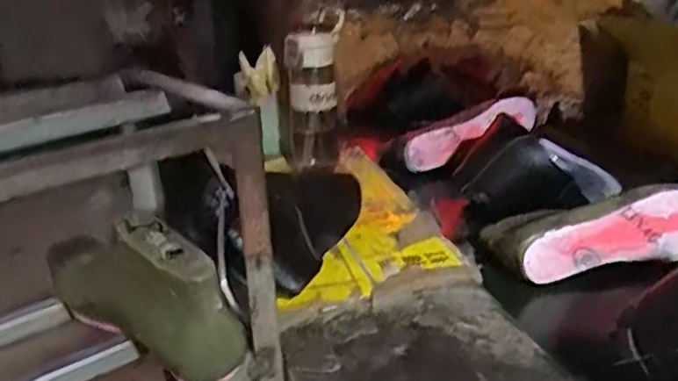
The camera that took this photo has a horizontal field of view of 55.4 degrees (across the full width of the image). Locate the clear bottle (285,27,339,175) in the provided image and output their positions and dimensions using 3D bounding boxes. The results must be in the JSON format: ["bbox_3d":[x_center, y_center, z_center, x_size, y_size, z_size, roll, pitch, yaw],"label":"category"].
[{"bbox_3d":[-0.046,-0.135,0.985,0.090,0.207,0.100,-7,23,-4],"label":"clear bottle"}]

